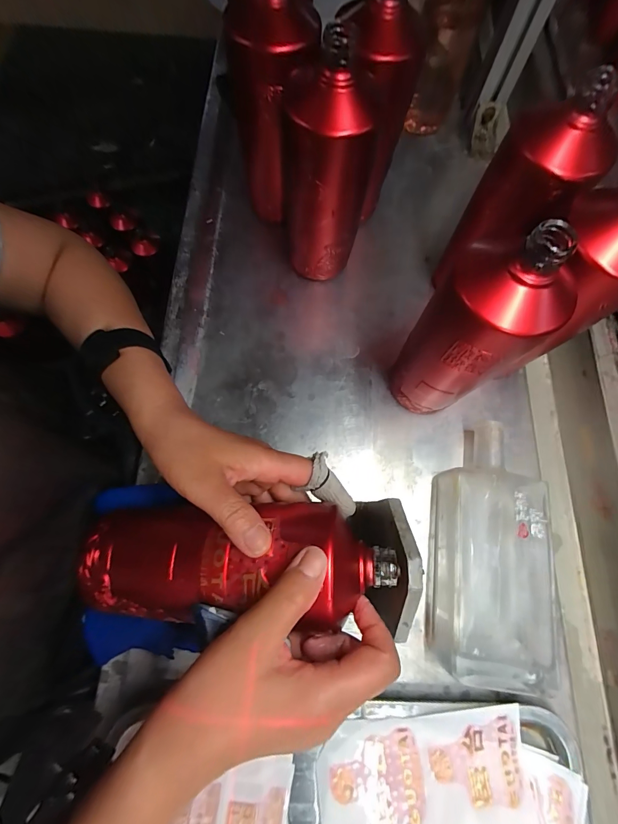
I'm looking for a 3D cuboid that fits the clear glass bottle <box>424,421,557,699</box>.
[{"bbox_3d":[0.168,0.121,0.329,0.102,0.042,0.227,8,72,0],"label":"clear glass bottle"}]

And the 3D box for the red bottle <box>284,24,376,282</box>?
[{"bbox_3d":[0.012,-0.216,0.350,0.073,0.211,0.087,-1,72,-3],"label":"red bottle"}]

